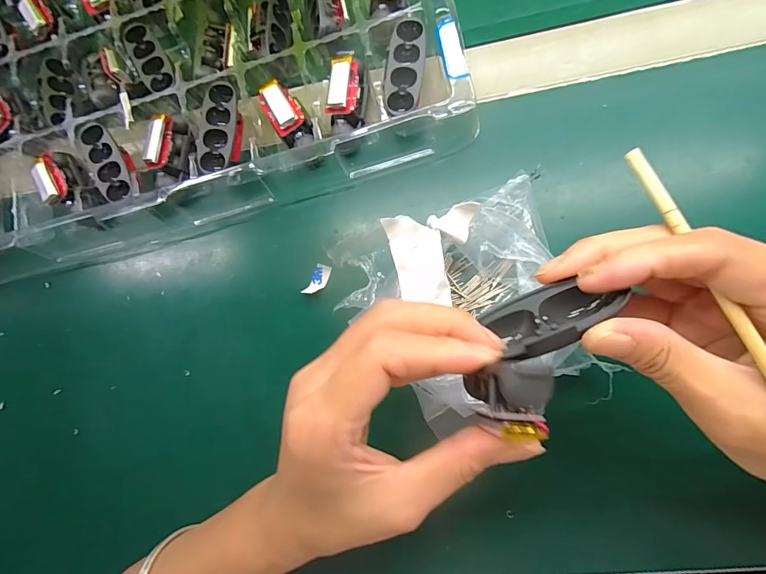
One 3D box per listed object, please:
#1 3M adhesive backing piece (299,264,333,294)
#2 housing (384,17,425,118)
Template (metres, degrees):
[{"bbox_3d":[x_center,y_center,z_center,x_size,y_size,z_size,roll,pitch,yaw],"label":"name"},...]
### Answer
[{"bbox_3d":[-0.045,-0.004,0.272,0.010,0.008,0.025,31,76,8],"label":"3M adhesive backing piece"},{"bbox_3d":[0.015,-0.139,0.259,0.024,0.016,0.061,6,85,10],"label":"housing"}]

